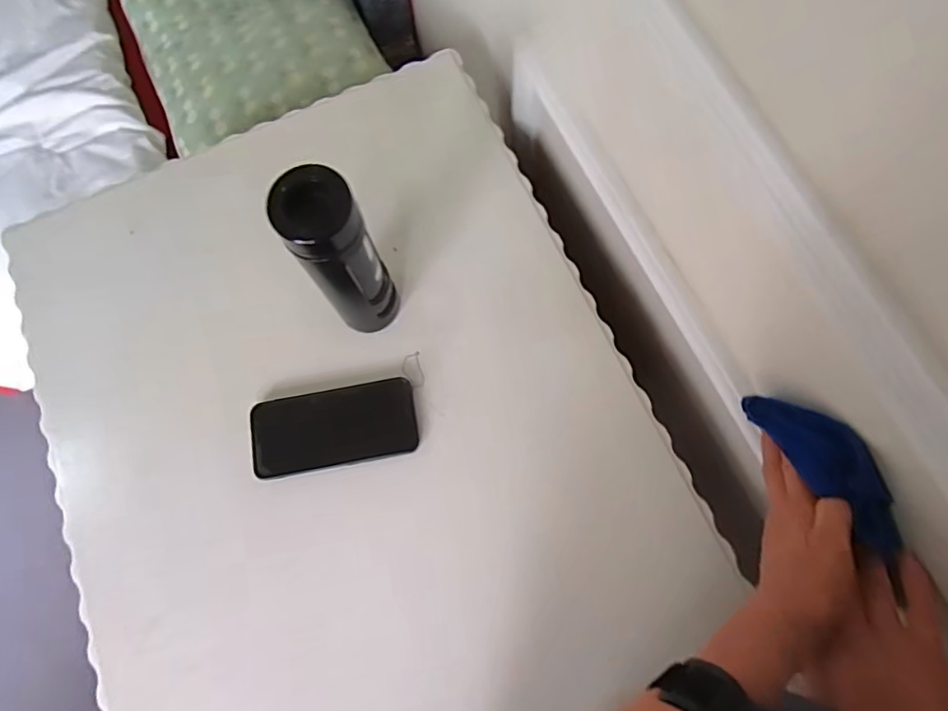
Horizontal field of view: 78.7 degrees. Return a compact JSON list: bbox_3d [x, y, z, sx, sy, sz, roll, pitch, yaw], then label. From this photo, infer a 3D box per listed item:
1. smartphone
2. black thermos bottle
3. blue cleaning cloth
[{"bbox_3d":[-0.141,0.073,0.586,0.163,0.013,0.078,-10,82,-4],"label":"smartphone"},{"bbox_3d":[-0.117,-0.083,0.528,0.063,0.211,0.068,0,74,0],"label":"black thermos bottle"},{"bbox_3d":[0.255,0.076,0.422,0.039,0.053,0.139,-28,57,-7],"label":"blue cleaning cloth"}]

